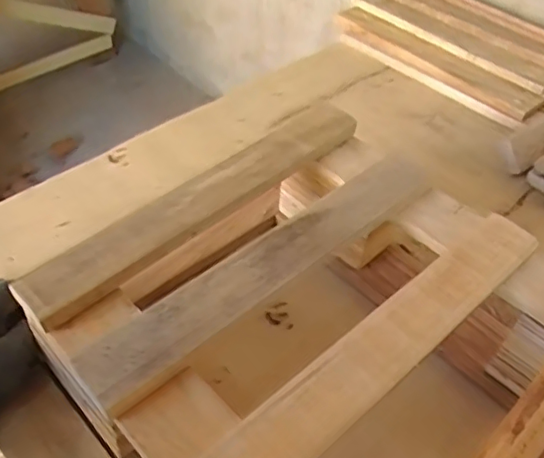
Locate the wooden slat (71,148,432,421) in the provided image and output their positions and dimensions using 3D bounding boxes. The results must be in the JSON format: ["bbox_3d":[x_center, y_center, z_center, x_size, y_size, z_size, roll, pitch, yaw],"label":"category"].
[{"bbox_3d":[0.008,0.023,0.442,0.328,0.019,0.051,-32,57,-30],"label":"wooden slat"}]

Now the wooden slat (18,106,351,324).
[{"bbox_3d":[-0.051,-0.032,0.496,0.052,0.019,0.345,37,54,26],"label":"wooden slat"}]

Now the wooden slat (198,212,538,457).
[{"bbox_3d":[0.080,0.083,0.405,0.348,0.013,0.048,-32,57,-30],"label":"wooden slat"}]

